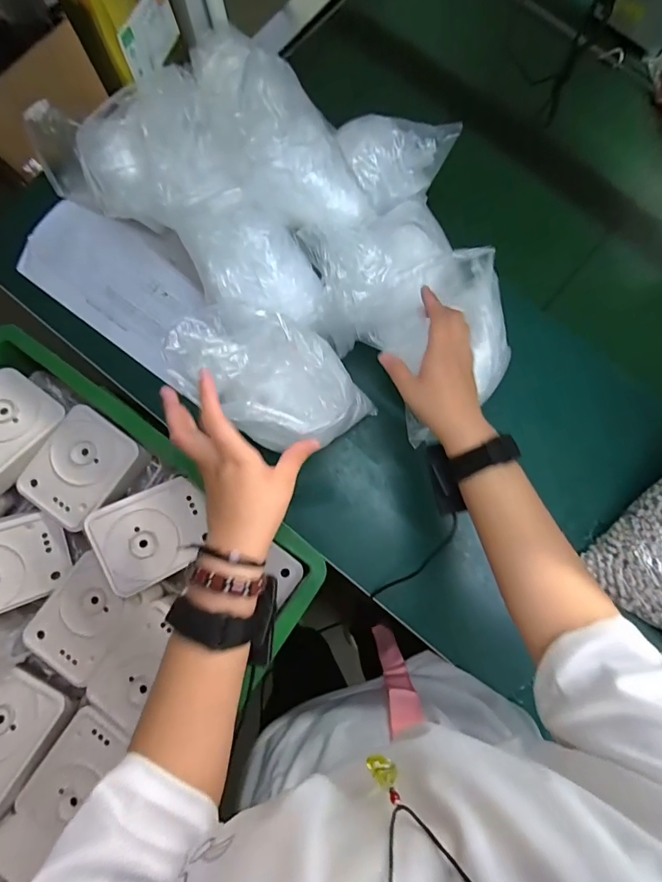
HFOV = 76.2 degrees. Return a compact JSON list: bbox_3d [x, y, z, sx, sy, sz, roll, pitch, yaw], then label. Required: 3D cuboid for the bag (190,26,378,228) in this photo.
[{"bbox_3d":[-0.048,-0.305,0.452,0.103,0.080,0.191,-39,108,-9],"label":"bag"}]

